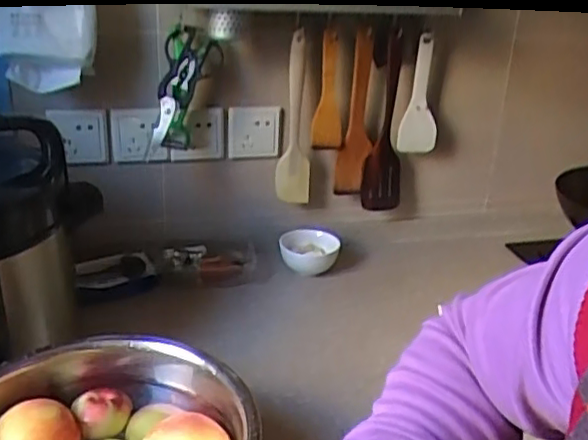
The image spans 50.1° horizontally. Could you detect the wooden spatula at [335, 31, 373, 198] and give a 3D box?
[{"bbox_3d":[0.103,-0.162,1.018,0.061,0.280,0.019,-13,40,-26],"label":"wooden spatula"}]

